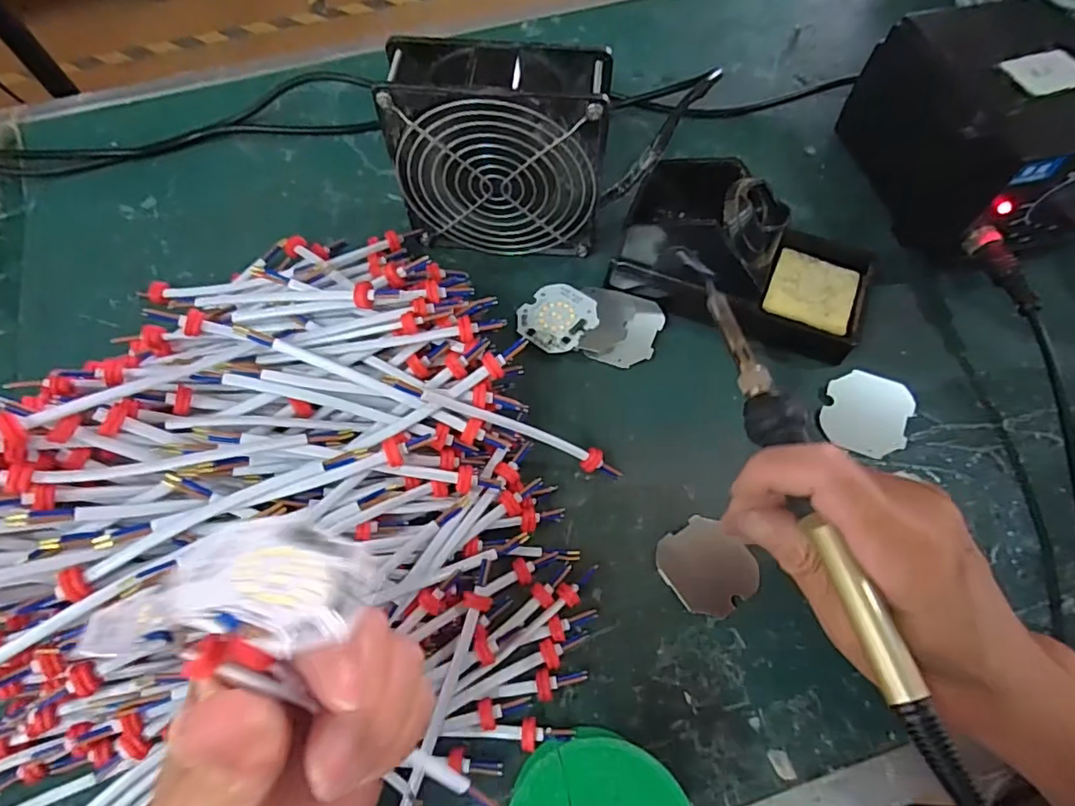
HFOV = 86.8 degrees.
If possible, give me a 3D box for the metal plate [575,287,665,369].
[{"bbox_3d":[0.050,-0.047,0.352,0.049,0.008,0.047,-1,76,4],"label":"metal plate"}]

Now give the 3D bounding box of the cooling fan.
[{"bbox_3d":[-0.021,-0.141,0.334,0.116,0.119,0.046,5,66,3],"label":"cooling fan"}]

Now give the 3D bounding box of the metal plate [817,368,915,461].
[{"bbox_3d":[0.190,0.006,0.327,0.046,0.004,0.045,18,82,12],"label":"metal plate"}]

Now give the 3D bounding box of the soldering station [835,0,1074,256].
[{"bbox_3d":[0.289,-0.170,0.361,0.112,0.088,0.140,-12,66,-4],"label":"soldering station"}]

